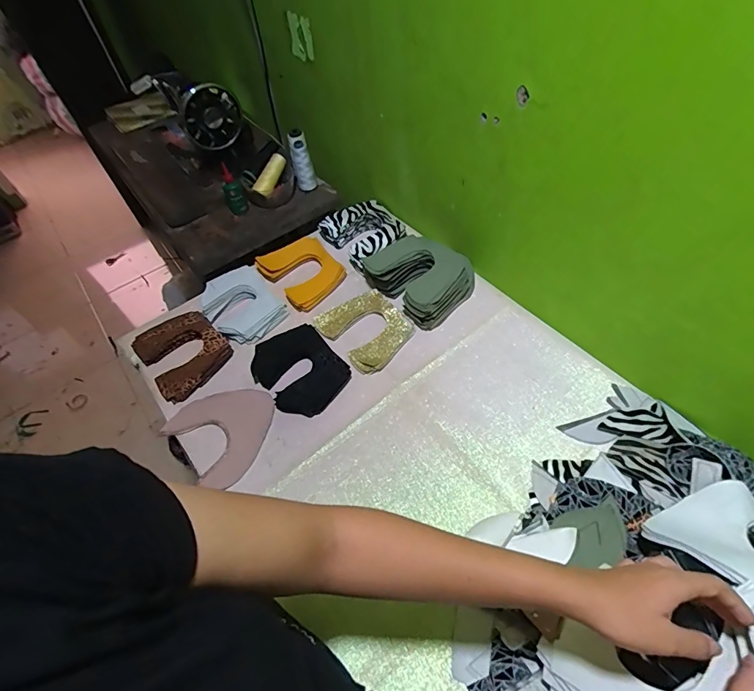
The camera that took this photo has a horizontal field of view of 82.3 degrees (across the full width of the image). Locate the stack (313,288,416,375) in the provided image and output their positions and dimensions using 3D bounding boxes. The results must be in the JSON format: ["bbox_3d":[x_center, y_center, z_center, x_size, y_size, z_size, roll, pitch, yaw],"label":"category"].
[{"bbox_3d":[-0.018,-0.032,0.768,0.131,0.017,0.158,-33,57,-17],"label":"stack"}]

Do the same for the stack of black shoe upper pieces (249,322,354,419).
[{"bbox_3d":[-0.129,0.040,0.721,0.125,0.029,0.154,-37,59,-20],"label":"stack of black shoe upper pieces"}]

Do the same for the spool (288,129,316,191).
[{"bbox_3d":[-0.179,-0.433,1.027,0.047,0.125,0.050,-15,54,-5],"label":"spool"}]

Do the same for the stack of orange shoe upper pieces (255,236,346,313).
[{"bbox_3d":[-0.143,-0.149,0.852,0.132,0.020,0.149,-39,68,-19],"label":"stack of orange shoe upper pieces"}]

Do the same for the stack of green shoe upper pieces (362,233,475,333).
[{"bbox_3d":[0.074,-0.132,0.795,0.181,0.073,0.160,37,65,27],"label":"stack of green shoe upper pieces"}]

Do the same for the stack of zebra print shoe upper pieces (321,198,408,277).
[{"bbox_3d":[-0.023,-0.227,0.892,0.139,0.049,0.164,-29,56,-15],"label":"stack of zebra print shoe upper pieces"}]

